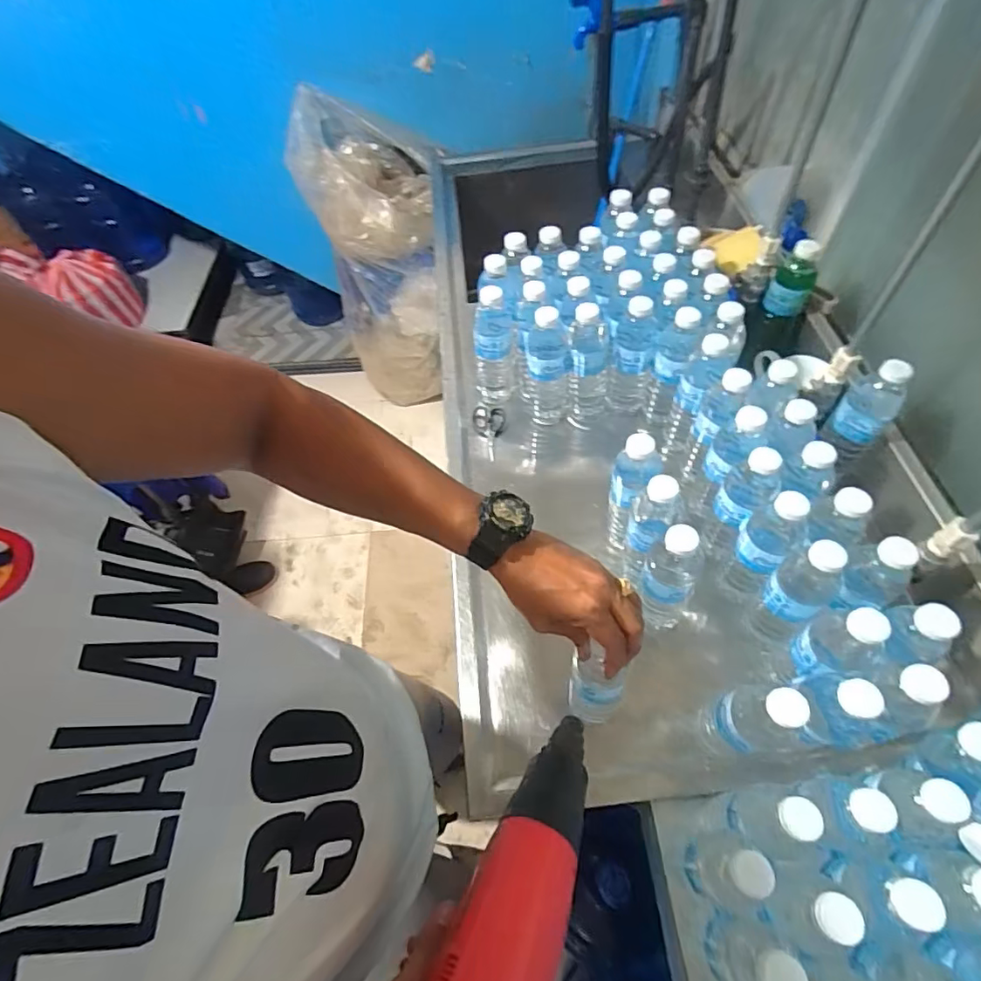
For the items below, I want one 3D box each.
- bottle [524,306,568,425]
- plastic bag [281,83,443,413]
[{"bbox_3d":[0.089,-0.198,0.844,0.066,0.203,0.069,-4,57,2],"label":"bottle"},{"bbox_3d":[-0.332,-0.690,1.729,0.387,0.849,0.258,7,58,9],"label":"plastic bag"}]

